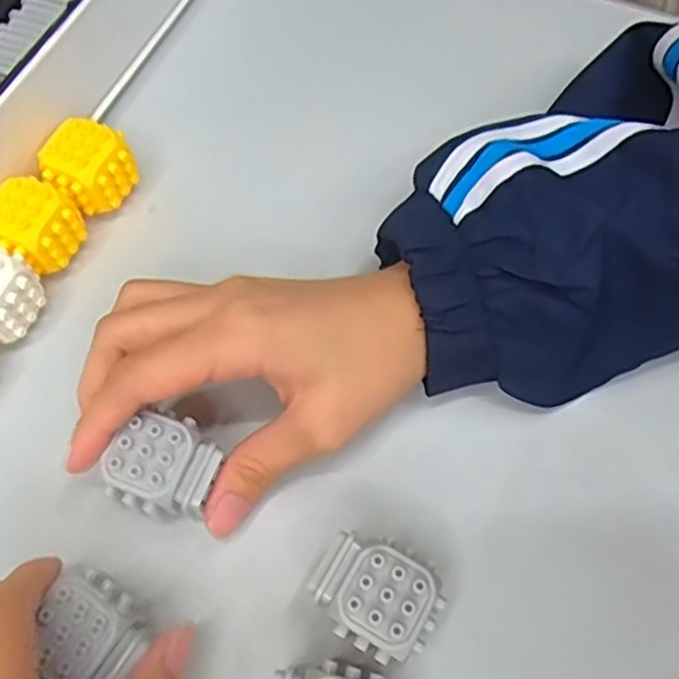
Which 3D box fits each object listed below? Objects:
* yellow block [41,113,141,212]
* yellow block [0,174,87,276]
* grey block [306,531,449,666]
[{"bbox_3d":[-0.118,-0.079,0.324,0.033,0.035,0.037,31,69,14],"label":"yellow block"},{"bbox_3d":[-0.137,-0.048,0.310,0.031,0.036,0.036,28,68,13],"label":"yellow block"},{"bbox_3d":[0.013,0.091,0.245,0.042,0.037,0.034,28,69,13],"label":"grey block"}]

